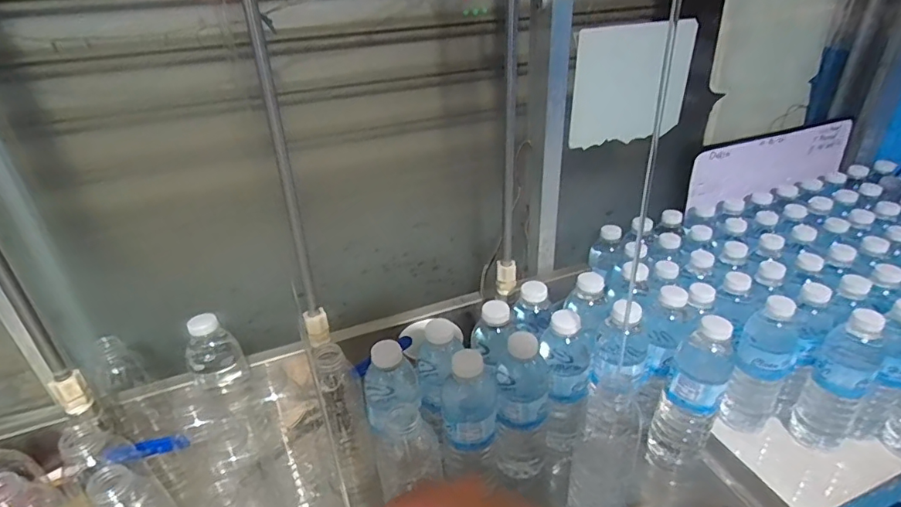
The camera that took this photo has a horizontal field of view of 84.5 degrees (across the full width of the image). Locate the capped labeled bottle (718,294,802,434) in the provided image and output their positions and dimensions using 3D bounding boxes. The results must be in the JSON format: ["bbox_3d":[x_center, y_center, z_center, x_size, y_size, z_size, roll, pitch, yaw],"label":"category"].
[{"bbox_3d":[0.416,0.146,0.664,0.064,0.199,0.063,19,37,33],"label":"capped labeled bottle"}]

